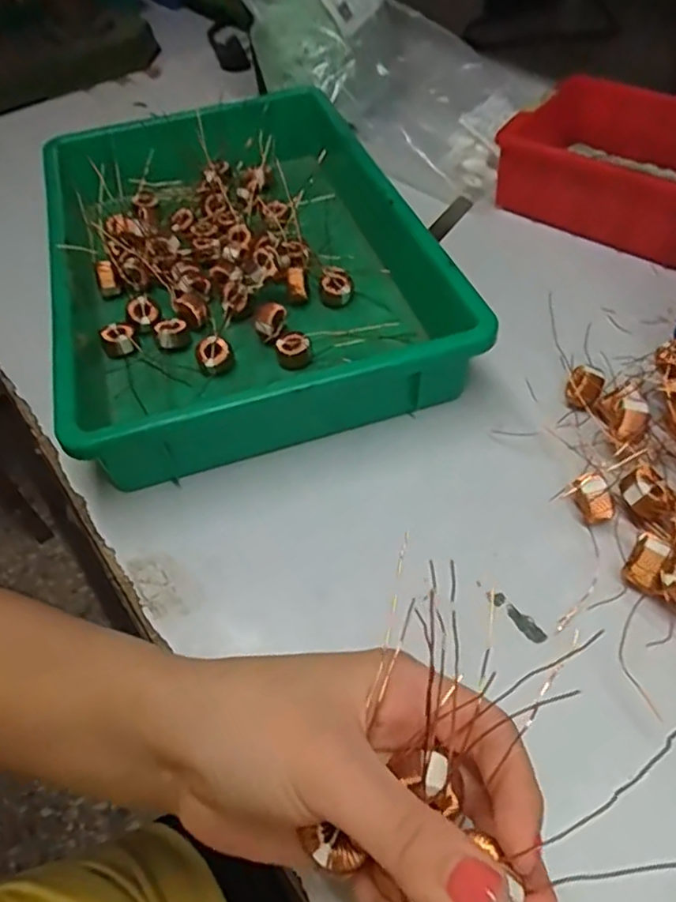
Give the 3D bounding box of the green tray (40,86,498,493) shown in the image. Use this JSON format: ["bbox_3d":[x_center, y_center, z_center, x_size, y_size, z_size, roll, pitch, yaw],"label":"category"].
[{"bbox_3d":[-0.077,-0.146,0.467,0.249,0.065,0.356,-17,52,-7],"label":"green tray"}]

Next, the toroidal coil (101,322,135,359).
[{"bbox_3d":[-0.154,-0.078,0.443,0.023,0.017,0.017,-25,54,-13],"label":"toroidal coil"}]

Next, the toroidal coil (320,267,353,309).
[{"bbox_3d":[-0.002,-0.122,0.466,0.024,0.019,0.019,-5,52,2],"label":"toroidal coil"}]

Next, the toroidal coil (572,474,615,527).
[{"bbox_3d":[0.133,0.026,0.331,0.014,0.021,0.023,-26,54,-14],"label":"toroidal coil"}]

